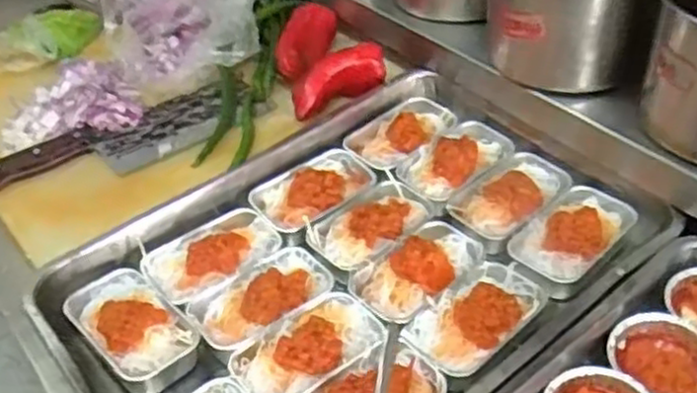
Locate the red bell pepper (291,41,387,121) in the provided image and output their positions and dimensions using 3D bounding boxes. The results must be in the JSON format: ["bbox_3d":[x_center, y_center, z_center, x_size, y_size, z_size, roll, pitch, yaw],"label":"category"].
[{"bbox_3d":[-0.014,-0.134,0.834,0.121,0.042,0.055,-31,46,-7],"label":"red bell pepper"}]

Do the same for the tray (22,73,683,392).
[{"bbox_3d":[0.007,0.061,0.656,0.506,0.040,0.337,-30,47,-26],"label":"tray"}]

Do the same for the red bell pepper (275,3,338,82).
[{"bbox_3d":[-0.054,-0.189,0.901,0.054,0.045,0.121,14,59,20],"label":"red bell pepper"}]

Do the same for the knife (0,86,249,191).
[{"bbox_3d":[-0.244,-0.062,0.809,0.285,0.021,0.085,-23,45,-20],"label":"knife"}]

